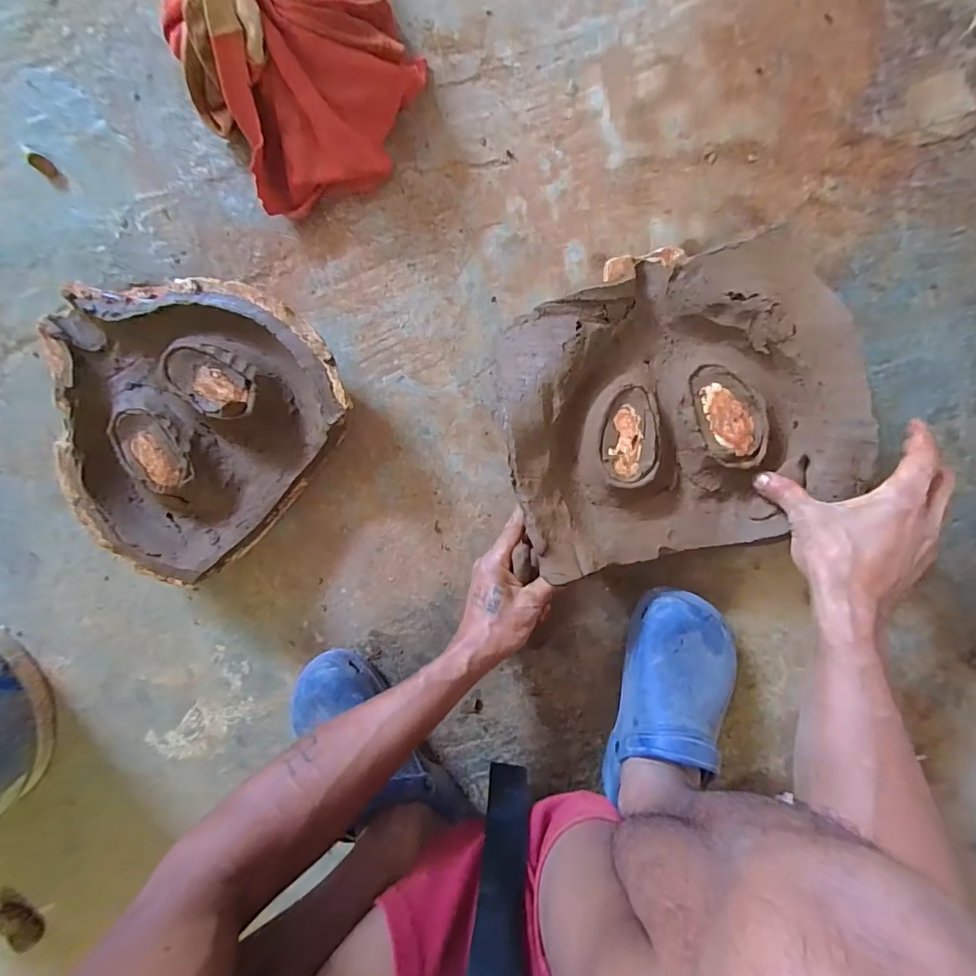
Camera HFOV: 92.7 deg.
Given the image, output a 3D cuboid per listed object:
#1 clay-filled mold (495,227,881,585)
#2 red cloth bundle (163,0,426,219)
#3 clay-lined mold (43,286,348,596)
[{"bbox_3d":[0.166,-0.069,0.418,0.299,0.048,0.260,-13,97,3],"label":"clay-filled mold"},{"bbox_3d":[-0.177,-0.387,0.393,0.191,0.101,0.237,-32,96,6],"label":"red cloth bundle"},{"bbox_3d":[-0.294,-0.080,0.456,0.261,0.068,0.276,43,97,-4],"label":"clay-lined mold"}]

